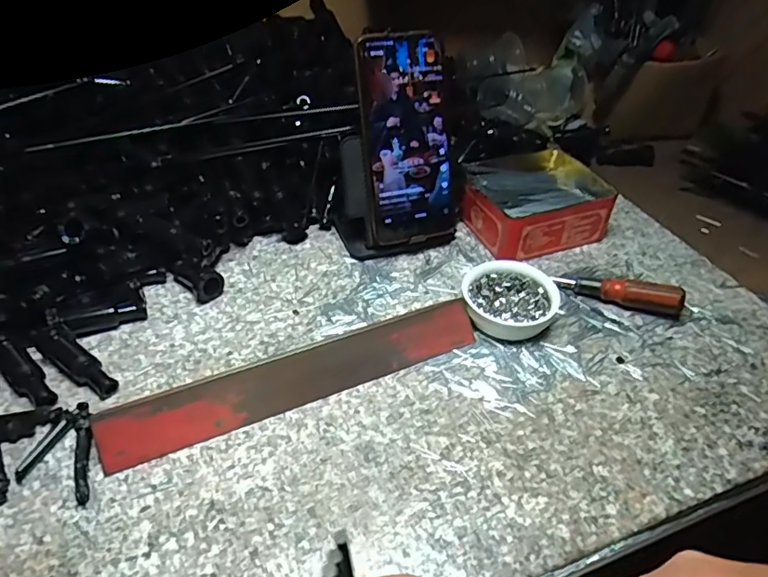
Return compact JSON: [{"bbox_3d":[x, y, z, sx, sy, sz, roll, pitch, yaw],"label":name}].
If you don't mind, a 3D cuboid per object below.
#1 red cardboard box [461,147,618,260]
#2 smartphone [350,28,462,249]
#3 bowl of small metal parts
[{"bbox_3d":[0.143,-0.087,0.533,0.131,0.046,0.116,-17,45,-21],"label":"red cardboard box"},{"bbox_3d":[0.024,-0.125,0.464,0.088,0.166,0.009,-14,19,-16],"label":"smartphone"},{"bbox_3d":[0.096,0.010,0.428,0.070,0.029,0.064,2,41,-1],"label":"bowl of small metal parts"}]

